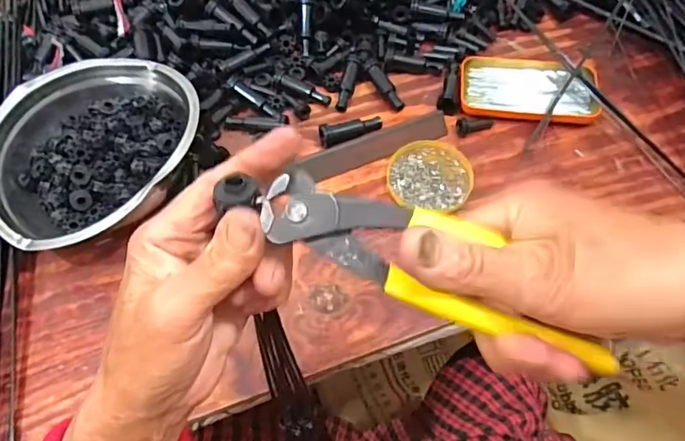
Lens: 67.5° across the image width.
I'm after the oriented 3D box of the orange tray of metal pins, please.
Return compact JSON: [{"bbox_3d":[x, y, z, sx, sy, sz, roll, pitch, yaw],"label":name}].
[{"bbox_3d":[0.203,-0.149,0.562,0.143,0.018,0.086,5,59,4],"label":"orange tray of metal pins"}]

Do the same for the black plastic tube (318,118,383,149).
[{"bbox_3d":[0.010,-0.096,0.534,0.067,0.017,0.020,-19,60,-10],"label":"black plastic tube"}]

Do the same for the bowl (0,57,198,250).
[{"bbox_3d":[-0.241,-0.075,0.499,0.205,0.060,0.178,-33,63,-17],"label":"bowl"}]

